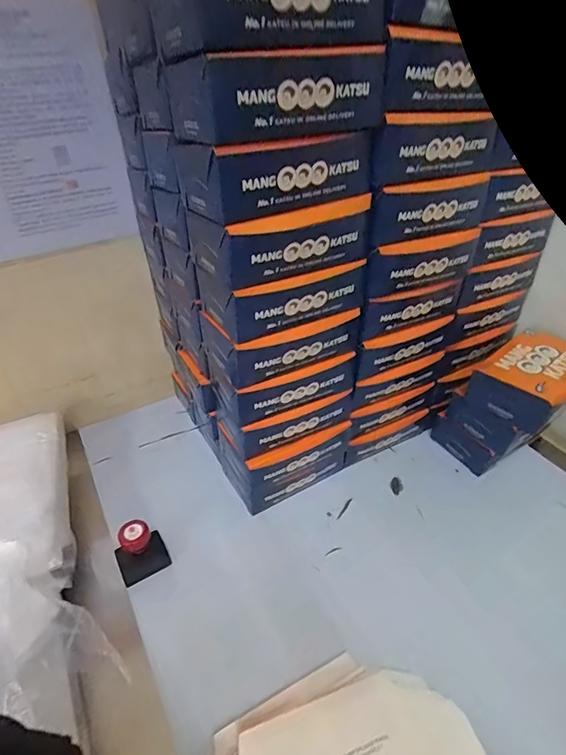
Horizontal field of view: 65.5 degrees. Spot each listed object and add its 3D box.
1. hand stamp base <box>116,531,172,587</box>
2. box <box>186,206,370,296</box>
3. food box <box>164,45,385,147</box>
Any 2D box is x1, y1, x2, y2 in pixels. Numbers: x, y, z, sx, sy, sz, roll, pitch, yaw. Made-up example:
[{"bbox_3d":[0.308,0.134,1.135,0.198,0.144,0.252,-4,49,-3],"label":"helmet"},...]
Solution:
[{"bbox_3d":[-0.196,0.253,0.617,0.063,0.009,0.052,-21,65,-22],"label":"hand stamp base"},{"bbox_3d":[-0.008,-0.158,0.493,0.172,0.070,0.115,-21,42,-24],"label":"box"},{"bbox_3d":[-0.012,-0.269,0.416,0.174,0.063,0.122,-21,42,-24],"label":"food box"}]

